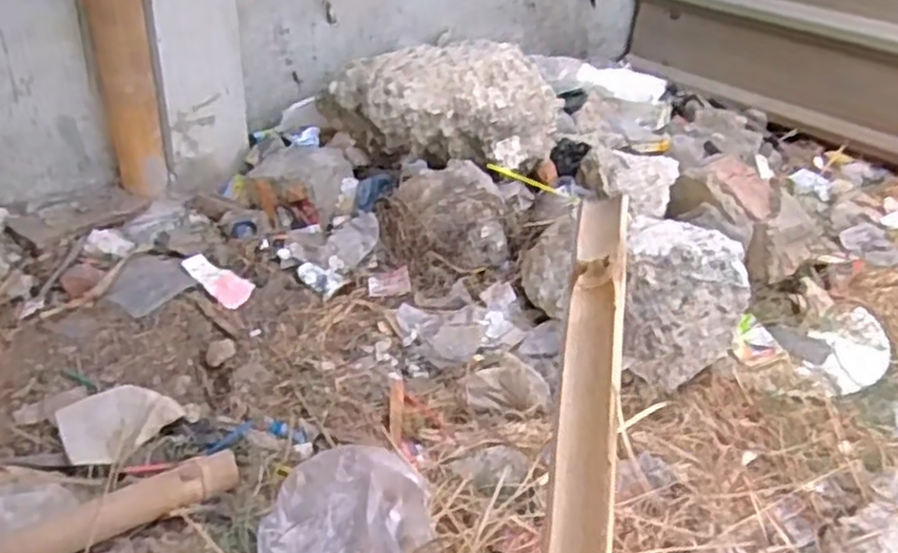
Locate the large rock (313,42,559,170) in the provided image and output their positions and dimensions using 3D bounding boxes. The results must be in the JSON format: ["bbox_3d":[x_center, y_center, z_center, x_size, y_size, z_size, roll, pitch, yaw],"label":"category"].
[{"bbox_3d":[-0.020,-0.342,1.499,0.487,0.188,0.213,5,34,1],"label":"large rock"}]

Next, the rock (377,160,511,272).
[{"bbox_3d":[-0.008,-0.109,1.380,0.228,0.117,0.212,-2,35,-9],"label":"rock"}]

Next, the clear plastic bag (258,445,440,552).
[{"bbox_3d":[-0.112,0.295,0.834,0.196,0.108,0.185,0,36,-8],"label":"clear plastic bag"}]

